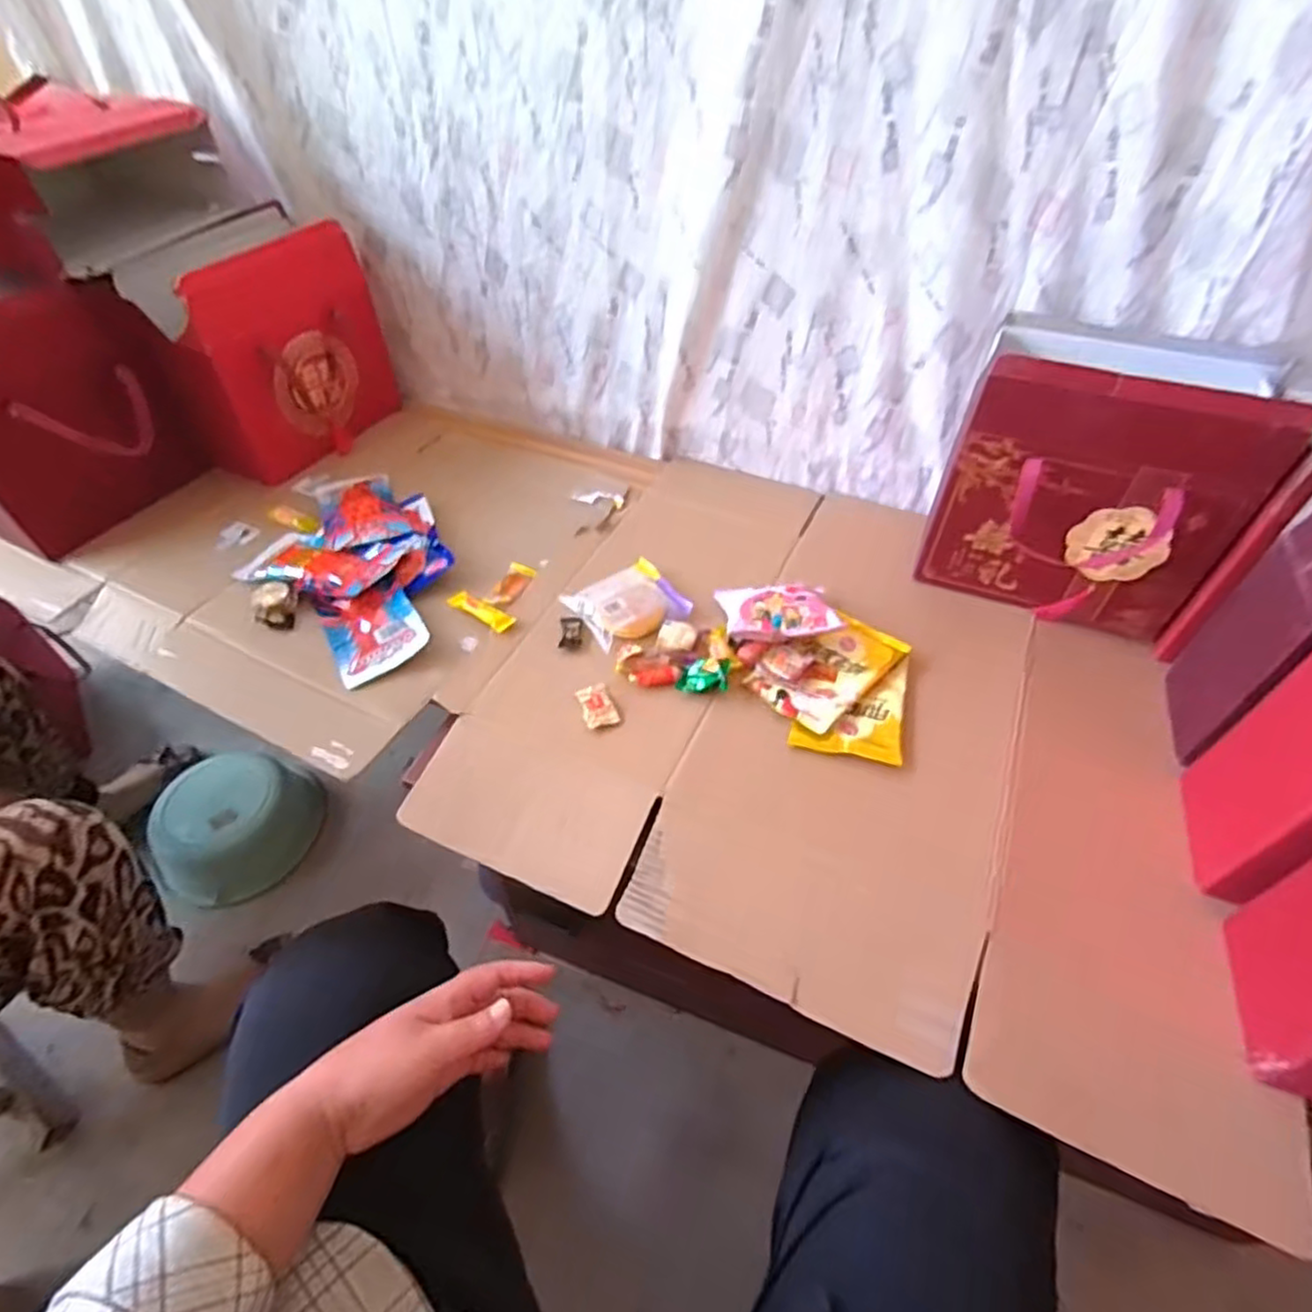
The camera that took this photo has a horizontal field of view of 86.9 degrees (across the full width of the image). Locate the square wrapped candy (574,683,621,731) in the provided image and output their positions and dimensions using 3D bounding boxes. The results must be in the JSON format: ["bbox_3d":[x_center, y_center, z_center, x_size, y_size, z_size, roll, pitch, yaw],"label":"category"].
[{"bbox_3d":[-0.059,0.049,0.687,0.032,0.012,0.051,-15,48,-14],"label":"square wrapped candy"}]

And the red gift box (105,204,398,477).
[{"bbox_3d":[-0.510,-0.419,0.936,0.122,0.260,0.267,22,50,20],"label":"red gift box"}]

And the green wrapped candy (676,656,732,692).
[{"bbox_3d":[0.049,0.017,0.697,0.049,0.020,0.042,10,47,9],"label":"green wrapped candy"}]

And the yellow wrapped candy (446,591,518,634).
[{"bbox_3d":[-0.195,-0.050,0.770,0.083,0.006,0.024,26,51,23],"label":"yellow wrapped candy"}]

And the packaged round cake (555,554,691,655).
[{"bbox_3d":[-0.031,-0.057,0.767,0.111,0.028,0.095,-26,51,-23],"label":"packaged round cake"}]

